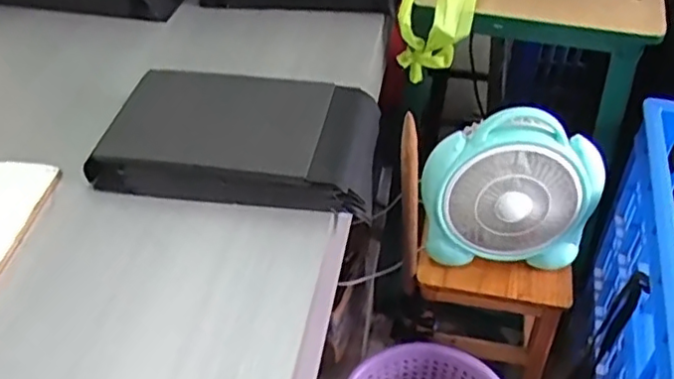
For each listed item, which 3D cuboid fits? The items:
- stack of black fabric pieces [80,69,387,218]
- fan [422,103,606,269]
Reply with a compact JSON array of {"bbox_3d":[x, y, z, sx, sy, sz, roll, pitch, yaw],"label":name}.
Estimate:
[{"bbox_3d":[-0.103,-0.056,0.679,0.284,0.072,0.157,6,45,5],"label":"stack of black fabric pieces"},{"bbox_3d":[0.239,-0.004,0.899,0.237,0.215,0.101,2,45,4],"label":"fan"}]

